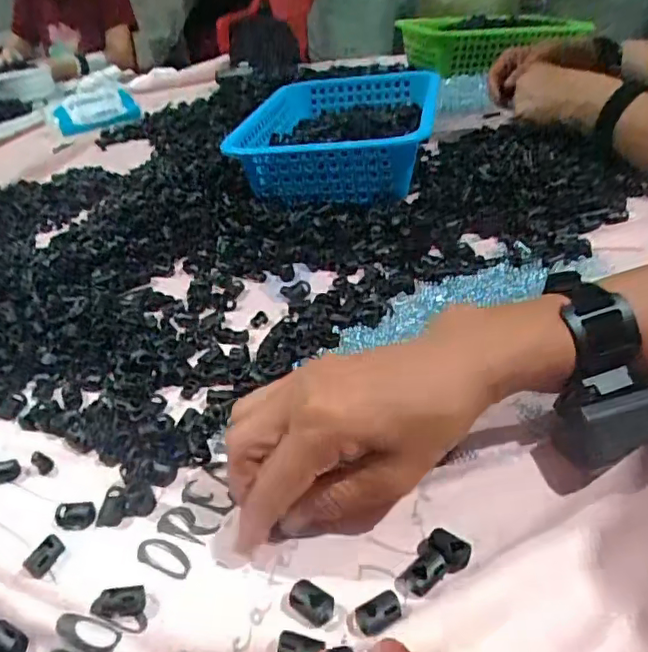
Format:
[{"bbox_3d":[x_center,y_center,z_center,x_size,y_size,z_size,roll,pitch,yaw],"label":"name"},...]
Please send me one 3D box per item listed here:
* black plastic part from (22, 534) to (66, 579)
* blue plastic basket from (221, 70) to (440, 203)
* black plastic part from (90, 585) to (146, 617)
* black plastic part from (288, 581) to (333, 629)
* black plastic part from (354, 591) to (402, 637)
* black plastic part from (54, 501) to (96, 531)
[{"bbox_3d":[-0.149,0.122,0.296,0.014,0.005,0.021,13,39,25],"label":"black plastic part"},{"bbox_3d":[0.019,-0.231,0.670,0.213,0.078,0.294,0,35,9],"label":"blue plastic basket"},{"bbox_3d":[-0.101,0.133,0.270,0.026,0.007,0.014,1,35,10],"label":"black plastic part"},{"bbox_3d":[-0.006,0.127,0.258,0.021,0.007,0.014,16,41,29],"label":"black plastic part"},{"bbox_3d":[0.024,0.129,0.251,0.021,0.005,0.015,-18,36,-16],"label":"black plastic part"},{"bbox_3d":[-0.141,0.108,0.315,0.020,0.012,0.015,-3,35,5],"label":"black plastic part"}]

